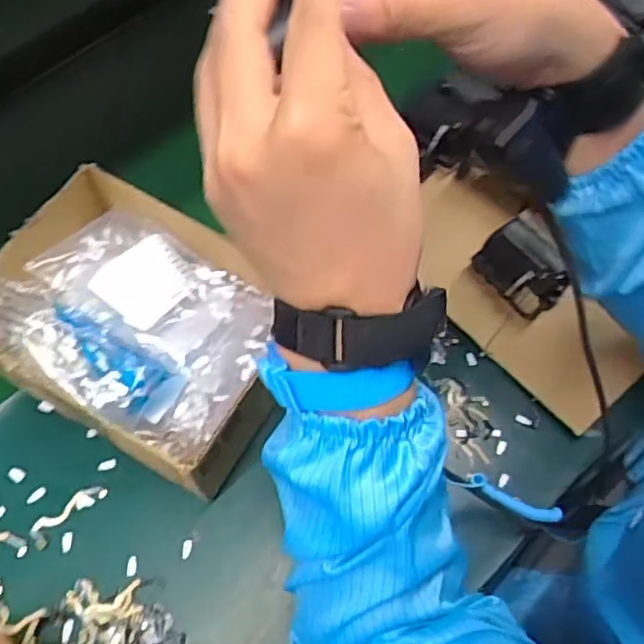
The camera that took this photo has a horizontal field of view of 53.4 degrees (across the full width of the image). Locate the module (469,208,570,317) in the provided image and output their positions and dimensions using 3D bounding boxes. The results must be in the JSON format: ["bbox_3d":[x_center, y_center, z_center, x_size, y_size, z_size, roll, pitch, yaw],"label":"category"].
[{"bbox_3d":[0.163,-0.048,0.515,0.043,0.051,0.069,-34,66,-16],"label":"module"}]

